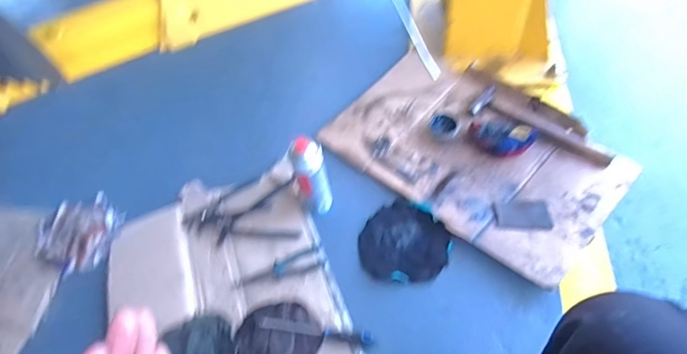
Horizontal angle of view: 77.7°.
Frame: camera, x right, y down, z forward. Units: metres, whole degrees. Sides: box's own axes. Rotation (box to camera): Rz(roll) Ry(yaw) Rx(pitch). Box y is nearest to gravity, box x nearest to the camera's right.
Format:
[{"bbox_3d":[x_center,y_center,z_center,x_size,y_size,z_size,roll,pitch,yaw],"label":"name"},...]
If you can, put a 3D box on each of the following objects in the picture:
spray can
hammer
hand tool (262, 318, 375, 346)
[{"bbox_3d":[-0.065,0.013,0.902,0.065,0.214,0.065,-14,54,-2],"label":"spray can"},{"bbox_3d":[0.452,-0.115,0.991,0.085,0.022,0.321,-41,60,-20],"label":"hammer"},{"bbox_3d":[-0.050,0.293,0.813,0.216,0.017,0.023,6,56,11],"label":"hand tool"}]

